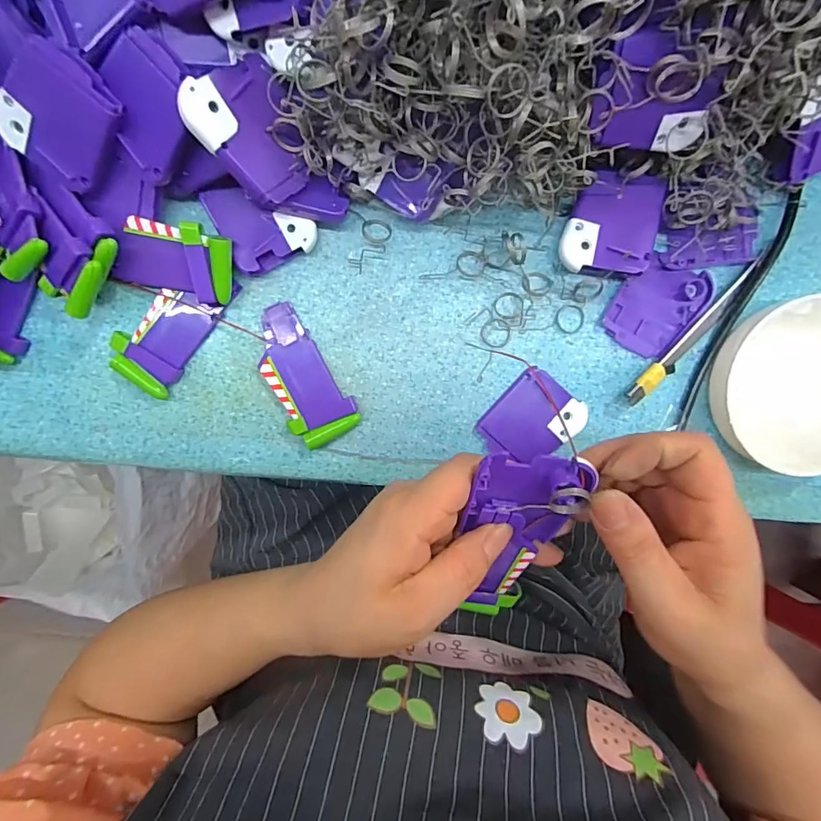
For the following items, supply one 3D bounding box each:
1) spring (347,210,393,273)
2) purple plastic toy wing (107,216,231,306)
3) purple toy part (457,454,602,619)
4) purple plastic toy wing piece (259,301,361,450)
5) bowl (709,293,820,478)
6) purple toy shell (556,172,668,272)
[{"bbox_3d":[-0.026,-0.104,0.284,0.026,0.005,0.036,6,97,-1],"label":"spring"},{"bbox_3d":[-0.141,-0.089,0.269,0.069,0.012,0.042,13,120,6],"label":"purple plastic toy wing"},{"bbox_3d":[0.051,0.067,0.230,0.051,0.013,0.114,6,126,-2],"label":"purple toy part"},{"bbox_3d":[-0.070,-0.022,0.290,0.040,0.011,0.089,-28,96,3],"label":"purple plastic toy wing piece"},{"bbox_3d":[0.242,-0.015,0.284,0.106,0.027,0.098,0,97,0],"label":"bowl"},{"bbox_3d":[0.119,-0.111,0.275,0.053,0.018,0.055,7,97,-1],"label":"purple toy shell"}]

